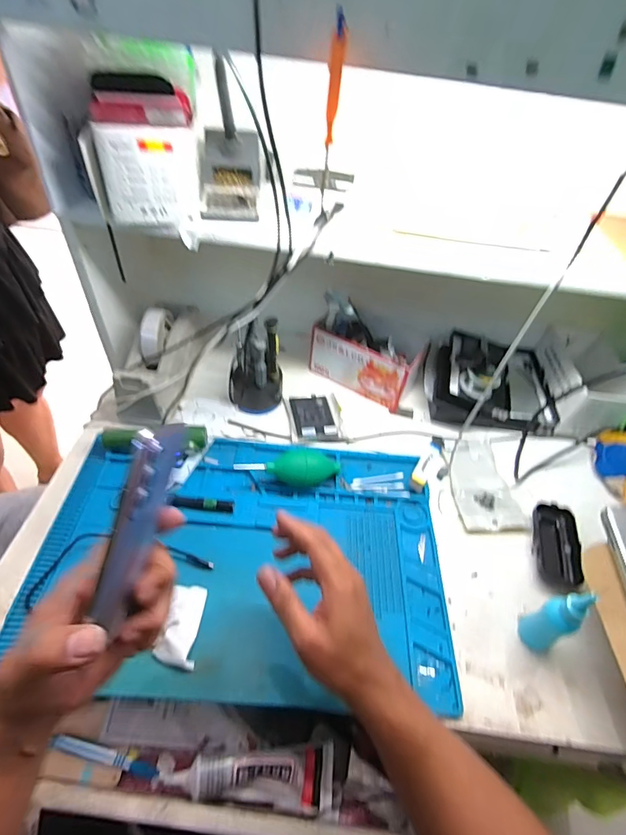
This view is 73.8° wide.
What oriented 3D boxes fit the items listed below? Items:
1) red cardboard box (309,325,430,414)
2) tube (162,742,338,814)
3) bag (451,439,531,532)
[{"bbox_3d":[0.093,-0.105,0.710,0.177,0.087,0.103,27,52,17],"label":"red cardboard box"},{"bbox_3d":[-0.063,0.374,0.427,0.170,0.034,0.051,0,49,-6],"label":"tube"},{"bbox_3d":[0.242,0.095,0.607,0.090,0.010,0.151,-1,49,-6],"label":"bag"}]

